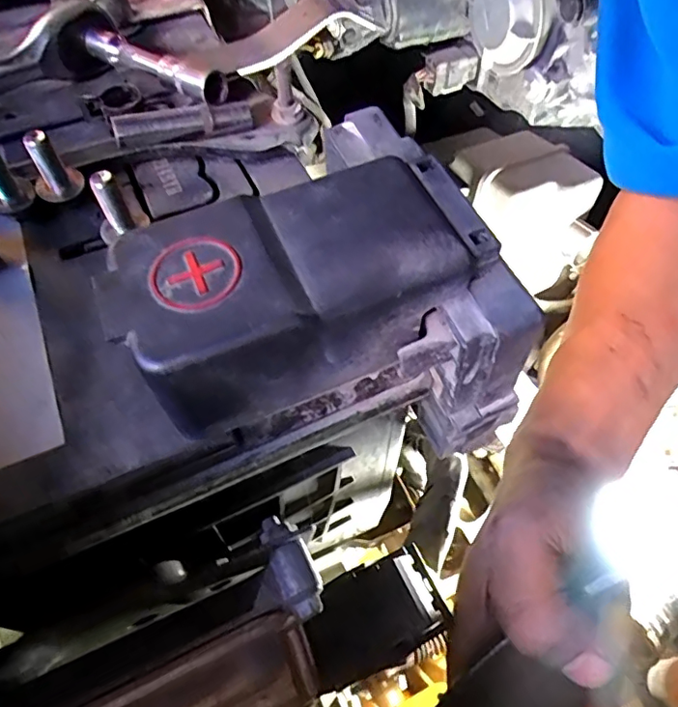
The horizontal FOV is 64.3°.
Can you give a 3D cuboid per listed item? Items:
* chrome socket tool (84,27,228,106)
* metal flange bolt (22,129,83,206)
[{"bbox_3d":[-0.075,-0.118,0.218,0.067,0.012,0.012,30,63,19],"label":"chrome socket tool"},{"bbox_3d":[-0.098,-0.064,0.181,0.015,0.023,0.010,-31,62,-17],"label":"metal flange bolt"}]

